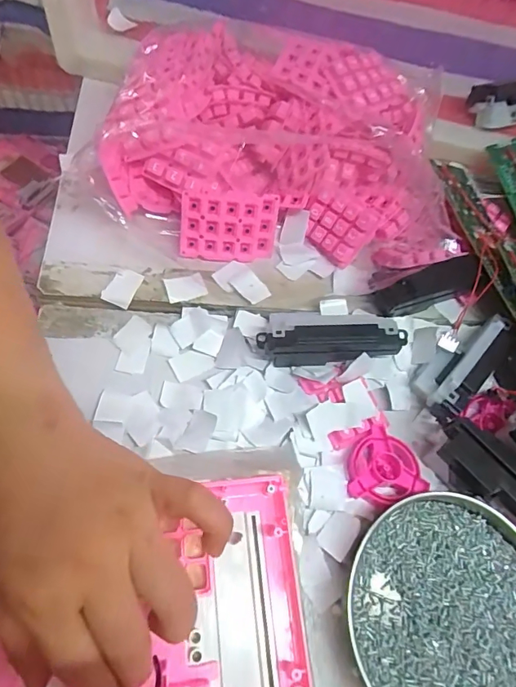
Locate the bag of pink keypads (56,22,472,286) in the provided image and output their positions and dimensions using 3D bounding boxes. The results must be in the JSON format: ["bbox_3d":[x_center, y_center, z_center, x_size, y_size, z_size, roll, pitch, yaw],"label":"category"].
[{"bbox_3d":[0.014,-0.157,0.369,0.274,0.065,0.175,6,68,-6],"label":"bag of pink keypads"}]

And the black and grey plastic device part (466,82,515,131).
[{"bbox_3d":[0.254,-0.239,0.442,0.096,0.032,0.035,-11,68,-14],"label":"black and grey plastic device part"}]

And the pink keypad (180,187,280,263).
[{"bbox_3d":[-0.021,-0.090,0.355,0.074,0.052,0.011,2,30,-15],"label":"pink keypad"}]

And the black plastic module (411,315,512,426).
[{"bbox_3d":[0.157,0.014,0.348,0.037,0.026,0.093,42,66,11],"label":"black plastic module"}]

